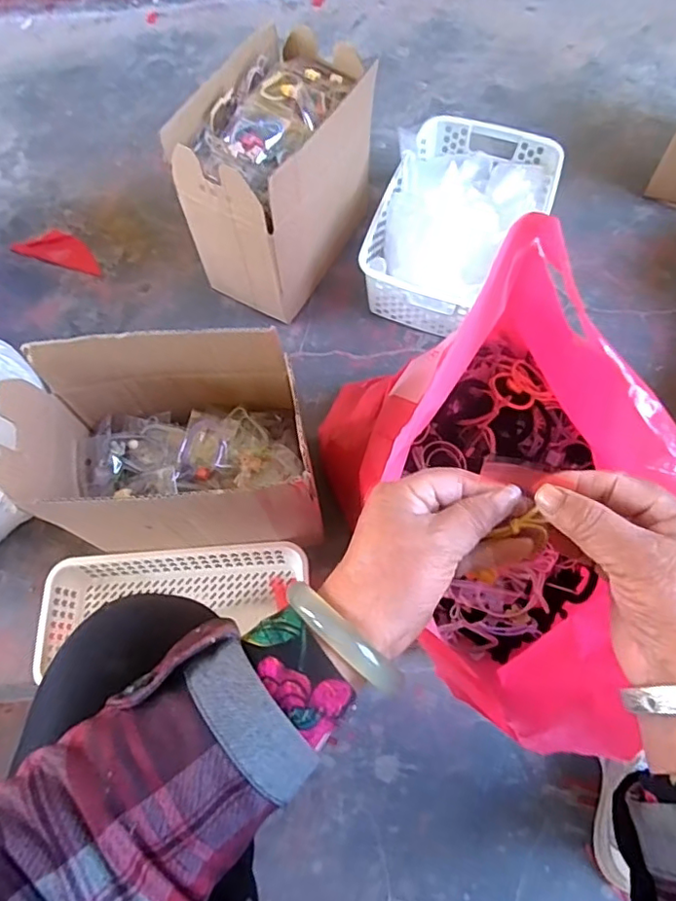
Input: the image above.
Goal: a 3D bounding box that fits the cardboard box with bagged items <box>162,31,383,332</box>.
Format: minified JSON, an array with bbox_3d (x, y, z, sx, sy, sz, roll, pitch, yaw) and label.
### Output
[{"bbox_3d":[-0.065,-0.329,0.703,0.145,0.221,0.236,27,69,14],"label":"cardboard box with bagged items"}]

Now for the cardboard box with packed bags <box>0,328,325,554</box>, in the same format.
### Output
[{"bbox_3d":[-0.147,0.003,0.532,0.245,0.170,0.147,-3,65,2],"label":"cardboard box with packed bags"}]

